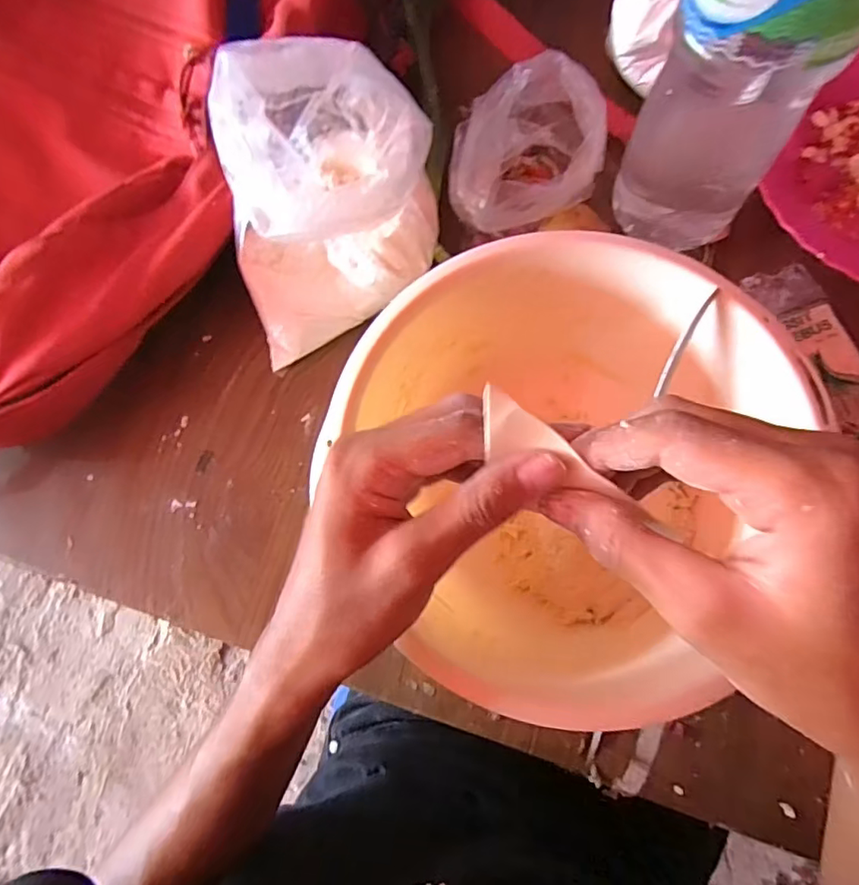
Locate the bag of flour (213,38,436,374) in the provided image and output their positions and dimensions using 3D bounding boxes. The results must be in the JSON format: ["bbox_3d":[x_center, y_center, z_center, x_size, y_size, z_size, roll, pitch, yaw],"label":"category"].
[{"bbox_3d":[-0.066,-0.159,0.362,0.138,0.129,0.134,-16,76,-1],"label":"bag of flour"}]

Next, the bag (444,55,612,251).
[{"bbox_3d":[0.065,-0.184,0.366,0.092,0.073,0.109,14,78,6],"label":"bag"}]

